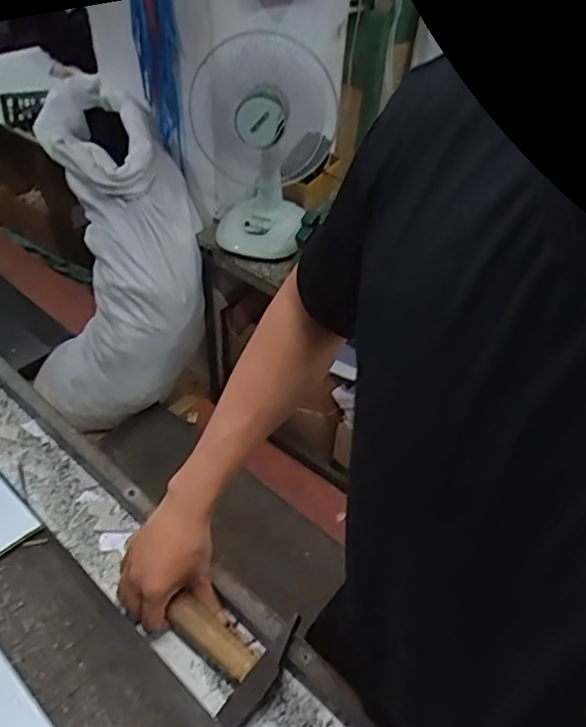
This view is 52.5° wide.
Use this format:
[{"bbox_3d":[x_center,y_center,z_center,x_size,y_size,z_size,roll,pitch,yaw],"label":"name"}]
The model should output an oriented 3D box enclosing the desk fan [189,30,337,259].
[{"bbox_3d":[-0.099,-0.533,1.553,0.286,0.472,0.274,-23,49,-26],"label":"desk fan"}]

